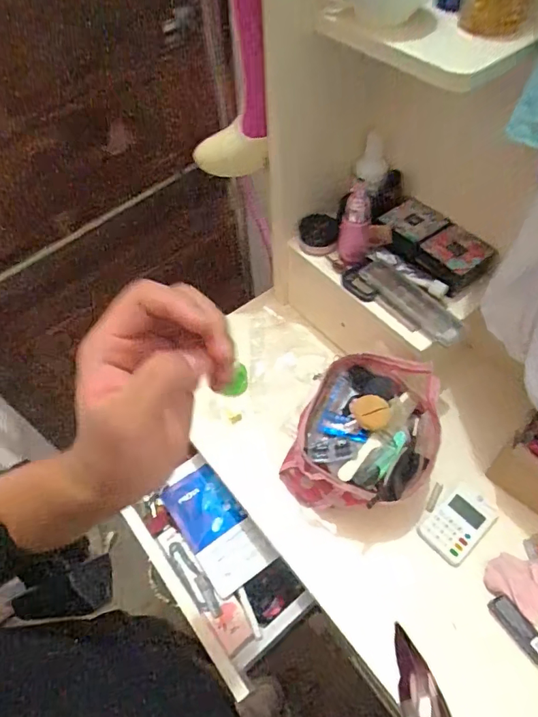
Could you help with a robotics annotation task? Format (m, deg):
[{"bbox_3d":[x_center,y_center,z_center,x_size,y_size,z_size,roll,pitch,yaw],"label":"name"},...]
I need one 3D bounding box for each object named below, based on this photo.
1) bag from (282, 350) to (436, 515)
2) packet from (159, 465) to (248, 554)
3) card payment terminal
[{"bbox_3d":[0.119,0.096,0.569,0.152,0.104,0.182,25,60,19],"label":"bag"},{"bbox_3d":[-0.094,0.210,0.660,0.085,0.008,0.096,-33,73,-12],"label":"packet"},{"bbox_3d":[0.226,0.196,0.557,0.093,0.012,0.055,-37,62,-21],"label":"card payment terminal"}]

